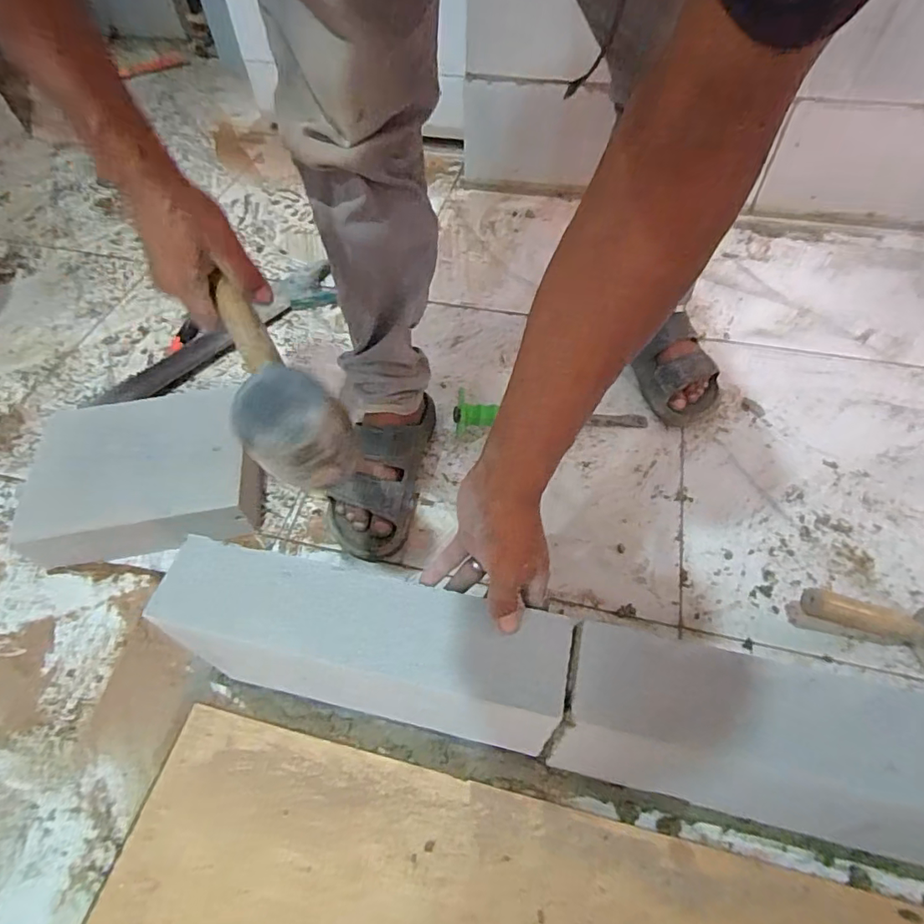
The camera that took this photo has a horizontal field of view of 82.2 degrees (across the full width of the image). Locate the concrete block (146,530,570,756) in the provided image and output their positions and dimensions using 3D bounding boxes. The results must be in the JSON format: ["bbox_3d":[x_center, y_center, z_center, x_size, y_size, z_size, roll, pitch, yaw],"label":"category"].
[{"bbox_3d":[-0.073,0.172,0.469,0.328,0.152,0.095,10,57,9],"label":"concrete block"}]

